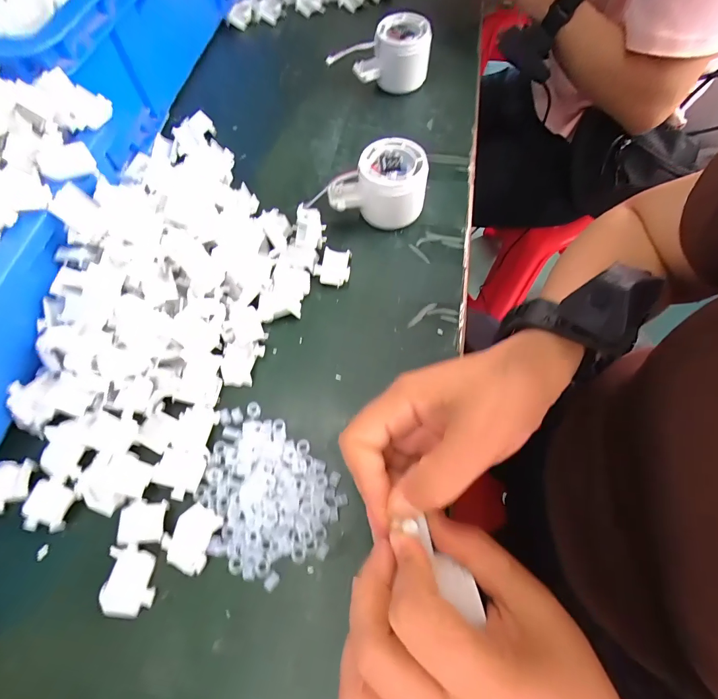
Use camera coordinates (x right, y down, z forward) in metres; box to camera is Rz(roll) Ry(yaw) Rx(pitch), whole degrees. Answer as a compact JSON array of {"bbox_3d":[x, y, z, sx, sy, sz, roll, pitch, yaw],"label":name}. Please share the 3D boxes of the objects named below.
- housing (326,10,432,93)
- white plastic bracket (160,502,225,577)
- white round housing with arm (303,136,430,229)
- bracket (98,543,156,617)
[{"bbox_3d":[0.021,-0.315,0.408,0.108,0.058,0.051,-6,66,-6],"label":"housing"},{"bbox_3d":[-0.102,0.116,0.233,0.030,0.004,0.034,29,67,10],"label":"white plastic bracket"},{"bbox_3d":[0.008,-0.145,0.329,0.098,0.053,0.052,9,65,2],"label":"white round housing with arm"},{"bbox_3d":[-0.135,0.136,0.220,0.028,0.007,0.035,10,65,2],"label":"bracket"}]

